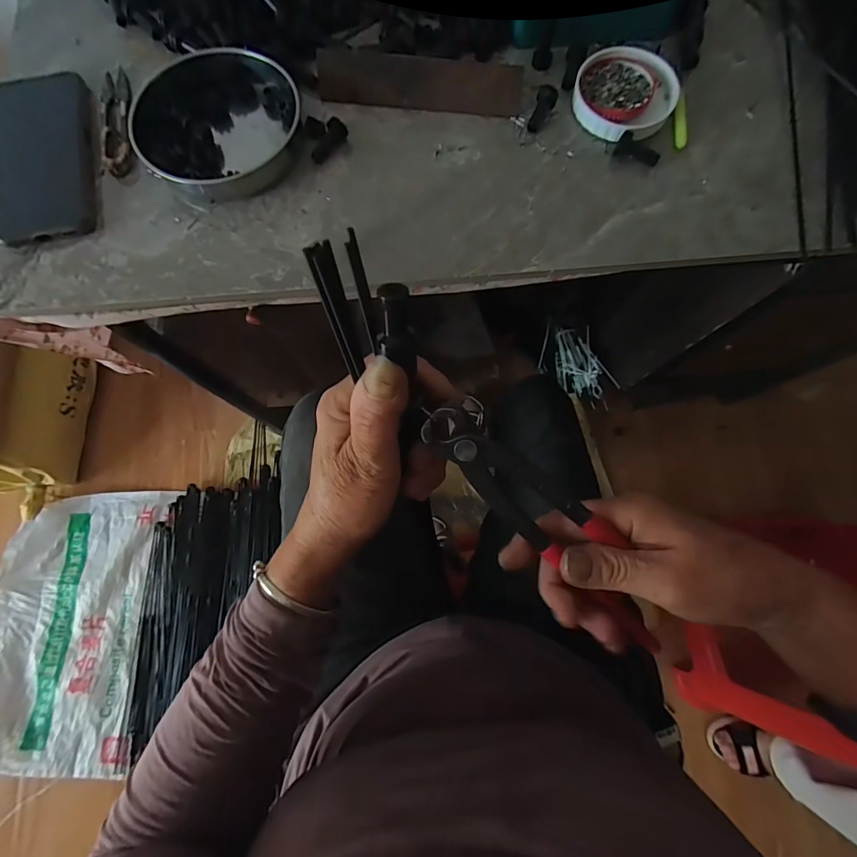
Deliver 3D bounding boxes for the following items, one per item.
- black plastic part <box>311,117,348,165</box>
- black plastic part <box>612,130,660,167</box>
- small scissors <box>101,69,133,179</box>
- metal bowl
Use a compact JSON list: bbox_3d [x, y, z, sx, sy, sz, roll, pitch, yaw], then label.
[{"bbox_3d":[-0.088,-0.252,0.371,0.013,0.011,0.041,38,93,7],"label":"black plastic part"},{"bbox_3d":[0.182,-0.242,0.367,0.038,0.015,0.012,25,78,5],"label":"black plastic part"},{"bbox_3d":[-0.283,-0.279,0.381,0.026,0.009,0.118,-11,78,-3],"label":"small scissors"},{"bbox_3d":[-0.180,-0.267,0.362,0.134,0.026,0.127,0,77,-1],"label":"metal bowl"}]

